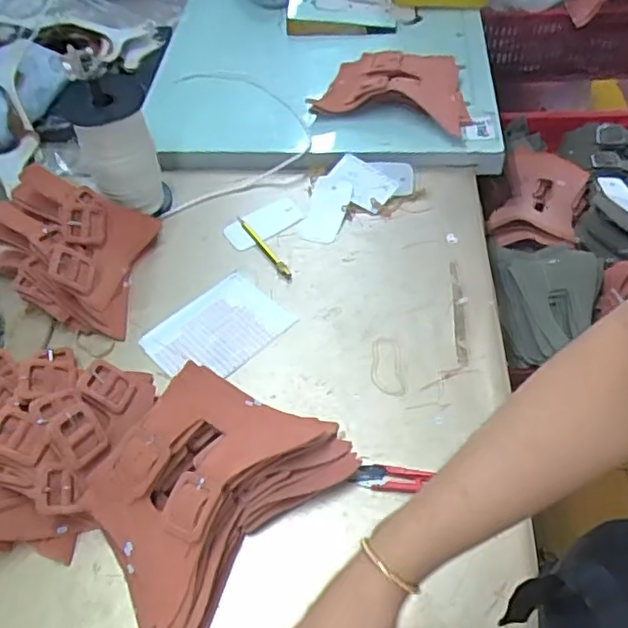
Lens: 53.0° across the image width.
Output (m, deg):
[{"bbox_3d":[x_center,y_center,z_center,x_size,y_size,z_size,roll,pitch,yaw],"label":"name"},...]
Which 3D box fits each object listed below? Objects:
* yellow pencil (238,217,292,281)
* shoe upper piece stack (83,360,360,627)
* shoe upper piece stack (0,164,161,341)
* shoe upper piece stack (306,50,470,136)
[{"bbox_3d":[-0.065,-0.085,0.794,0.011,0.007,0.119,-31,56,-18],"label":"yellow pencil"},{"bbox_3d":[-0.098,0.154,0.576,0.168,0.077,0.240,33,61,27],"label":"shoe upper piece stack"},{"bbox_3d":[-0.308,-0.083,0.753,0.182,0.116,0.169,4,53,8],"label":"shoe upper piece stack"},{"bbox_3d":[0.120,-0.340,0.933,0.222,0.045,0.168,9,53,12],"label":"shoe upper piece stack"}]

